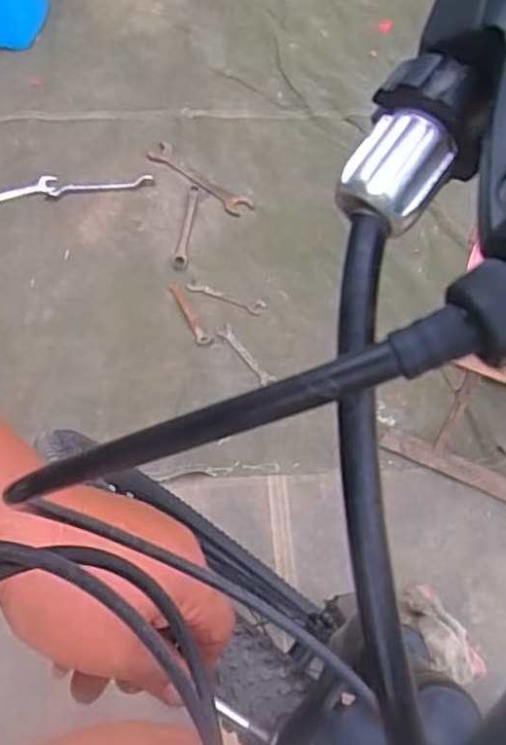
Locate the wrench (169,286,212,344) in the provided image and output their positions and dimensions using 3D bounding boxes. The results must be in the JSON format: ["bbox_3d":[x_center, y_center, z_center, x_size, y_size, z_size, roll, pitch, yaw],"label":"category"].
[{"bbox_3d":[-0.118,-0.105,1.260,0.024,0.010,0.145,-24,63,-18],"label":"wrench"}]

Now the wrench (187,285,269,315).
[{"bbox_3d":[-0.051,-0.139,1.291,0.149,0.013,0.032,14,58,4],"label":"wrench"}]

